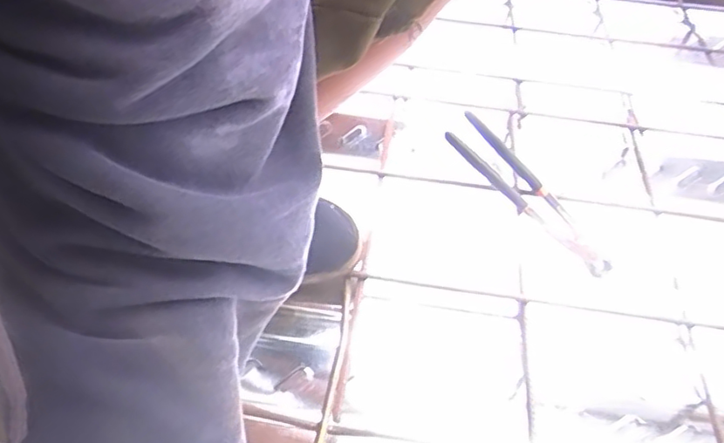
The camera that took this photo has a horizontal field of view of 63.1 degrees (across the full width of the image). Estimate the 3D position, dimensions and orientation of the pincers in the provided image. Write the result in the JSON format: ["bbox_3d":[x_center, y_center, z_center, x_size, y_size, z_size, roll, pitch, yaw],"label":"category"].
[{"bbox_3d":[0.178,-0.027,0.621,0.213,0.028,0.044,45,53,1],"label":"pincers"}]

